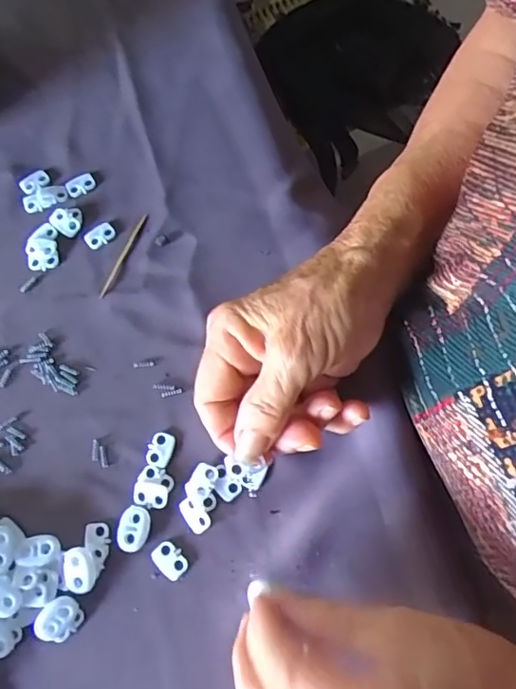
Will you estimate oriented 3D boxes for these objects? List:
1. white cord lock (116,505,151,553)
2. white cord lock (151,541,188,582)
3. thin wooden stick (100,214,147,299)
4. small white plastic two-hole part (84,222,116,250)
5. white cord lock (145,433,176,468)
[{"bbox_3d":[-0.065,0.097,0.285,0.017,0.004,0.022,6,73,6],"label":"white cord lock"},{"bbox_3d":[-0.046,0.111,0.280,0.019,0.004,0.014,41,79,14],"label":"white cord lock"},{"bbox_3d":[-0.083,-0.056,0.336,0.005,0.004,0.061,21,73,9],"label":"thin wooden stick"},{"bbox_3d":[-0.099,-0.069,0.341,0.019,0.004,0.012,-36,74,-8],"label":"small white plastic two-hole part"},{"bbox_3d":[-0.054,0.057,0.297,0.014,0.004,0.019,13,73,8],"label":"white cord lock"}]

